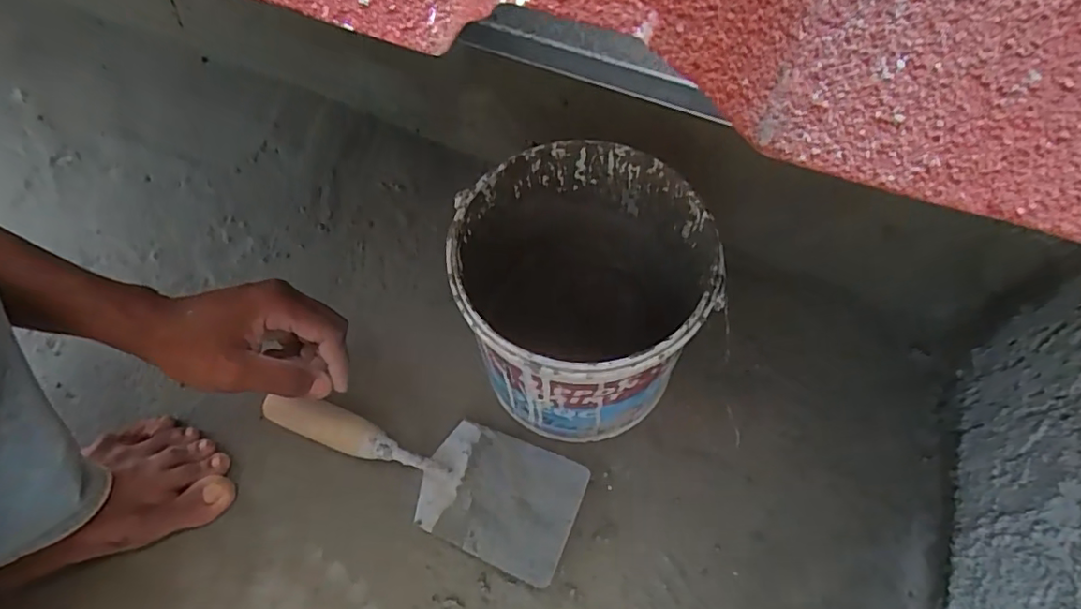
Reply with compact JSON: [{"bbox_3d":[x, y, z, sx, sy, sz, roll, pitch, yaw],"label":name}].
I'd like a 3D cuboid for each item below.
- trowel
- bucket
[{"bbox_3d":[-0.103,0.131,0.484,0.277,0.052,0.093,21,67,13],"label":"trowel"},{"bbox_3d":[0.032,0.001,0.461,0.176,0.187,0.177,-1,64,2],"label":"bucket"}]

